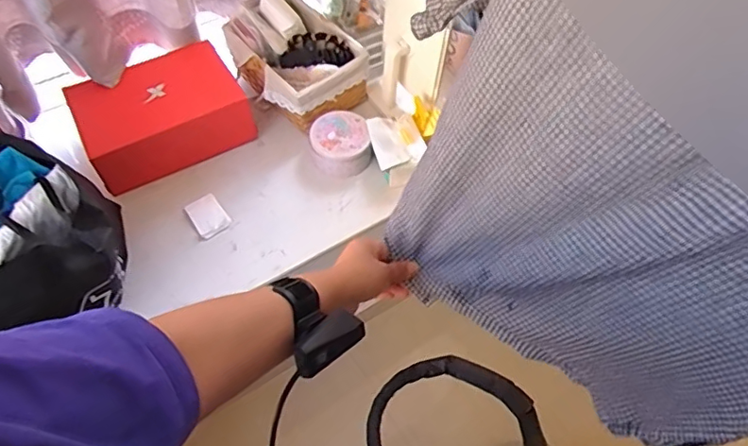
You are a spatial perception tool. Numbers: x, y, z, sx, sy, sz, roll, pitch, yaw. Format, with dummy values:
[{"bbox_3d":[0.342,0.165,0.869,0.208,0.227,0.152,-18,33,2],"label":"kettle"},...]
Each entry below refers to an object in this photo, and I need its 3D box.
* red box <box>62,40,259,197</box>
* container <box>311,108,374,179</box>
[{"bbox_3d":[-0.453,-0.233,1.188,0.321,0.153,0.222,-24,61,-15],"label":"red box"},{"bbox_3d":[-0.073,-0.172,1.179,0.123,0.059,0.138,-10,59,-7],"label":"container"}]

